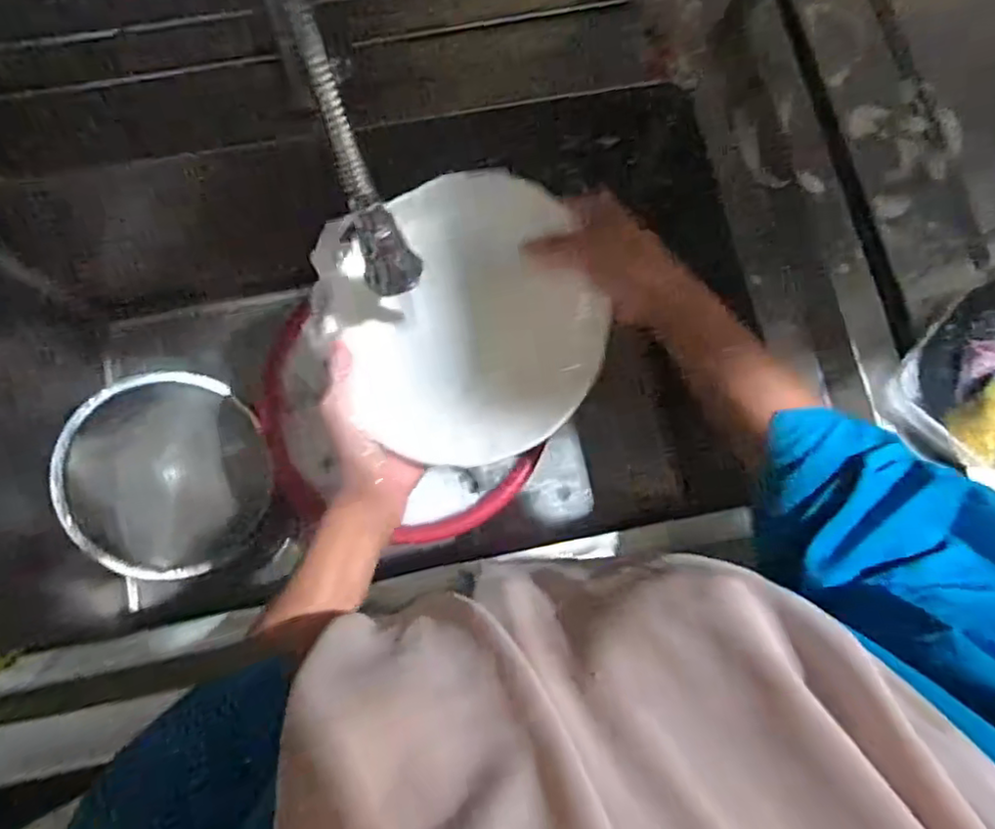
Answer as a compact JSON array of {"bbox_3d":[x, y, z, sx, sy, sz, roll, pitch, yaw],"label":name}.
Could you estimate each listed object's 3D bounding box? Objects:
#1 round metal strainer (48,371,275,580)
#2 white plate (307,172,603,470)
[{"bbox_3d":[-0.368,0.069,0.733,0.237,0.080,0.227,9,84,-42],"label":"round metal strainer"},{"bbox_3d":[-0.028,-0.069,0.467,0.189,0.019,0.201,0,89,13],"label":"white plate"}]

